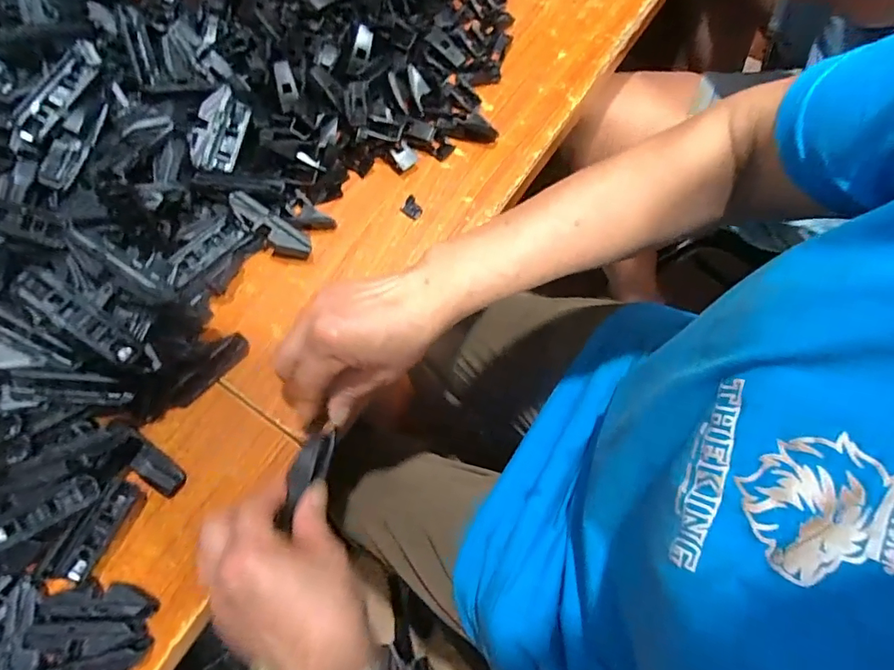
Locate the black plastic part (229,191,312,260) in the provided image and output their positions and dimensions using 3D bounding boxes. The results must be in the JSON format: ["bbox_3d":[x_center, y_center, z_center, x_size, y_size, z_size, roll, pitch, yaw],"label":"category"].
[{"bbox_3d":[-0.144,-0.086,0.404,0.071,0.012,0.024,38,77,-14],"label":"black plastic part"}]

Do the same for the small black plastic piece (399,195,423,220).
[{"bbox_3d":[-0.029,-0.109,0.427,0.019,0.004,0.017,35,77,11],"label":"small black plastic piece"}]

